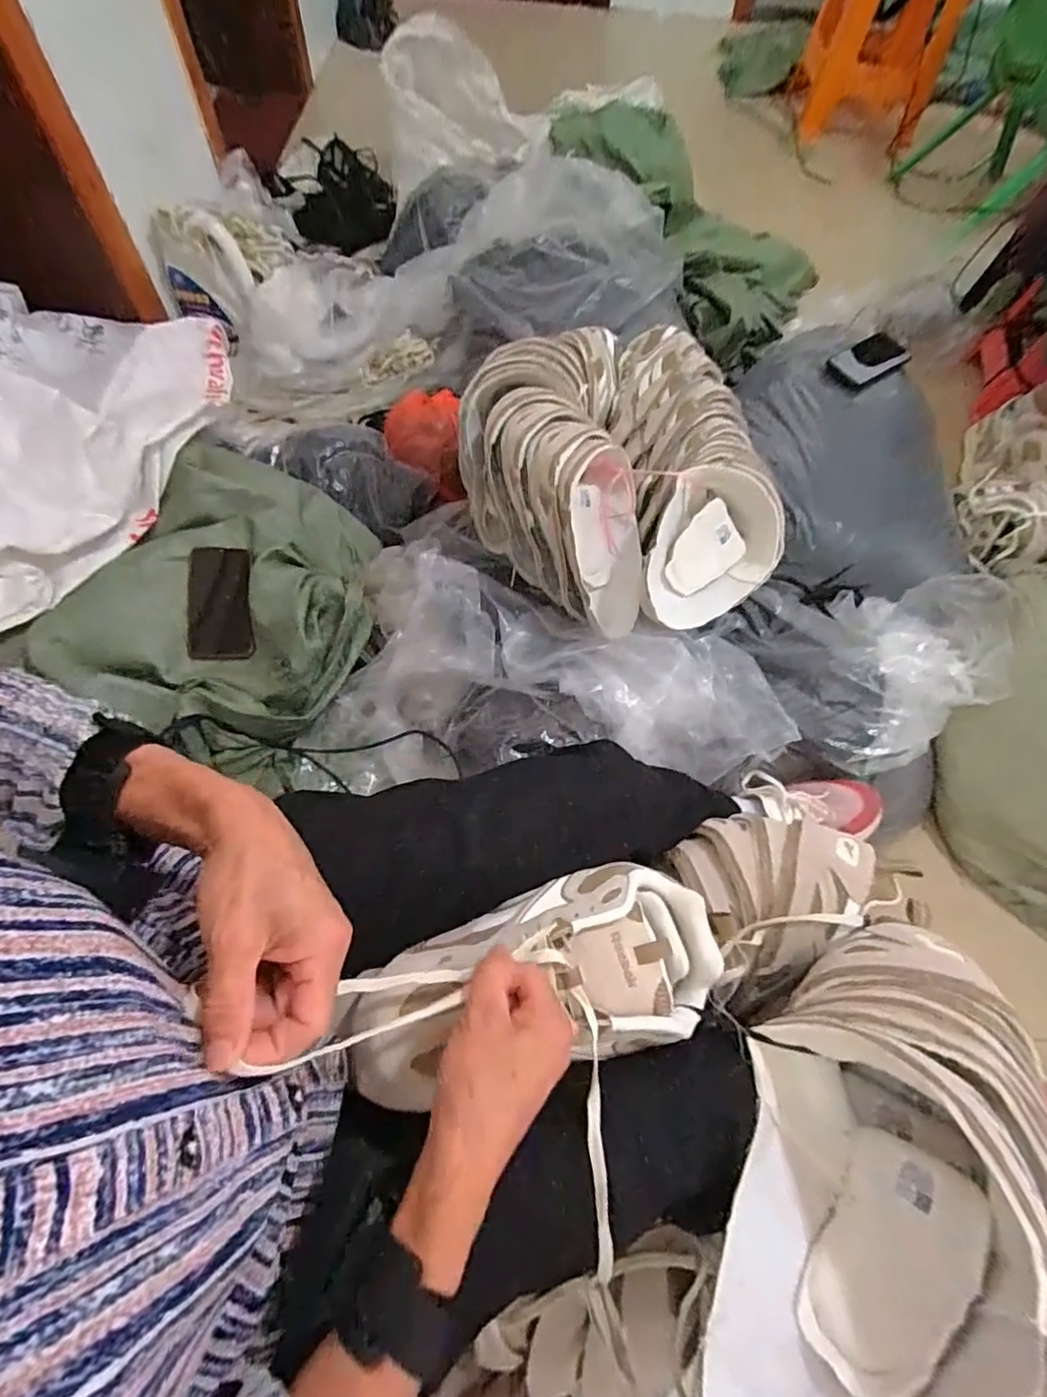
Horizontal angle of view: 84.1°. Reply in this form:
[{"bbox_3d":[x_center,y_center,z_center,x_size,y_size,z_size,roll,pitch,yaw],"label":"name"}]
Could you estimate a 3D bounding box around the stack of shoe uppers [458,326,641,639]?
[{"bbox_3d":[0.039,-0.324,0.787,0.227,0.169,0.457,-4,63,-5],"label":"stack of shoe uppers"}]

